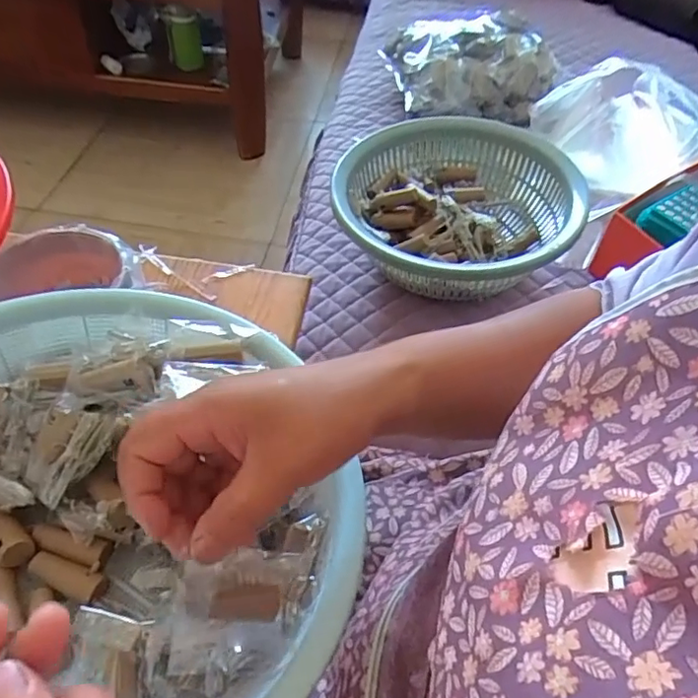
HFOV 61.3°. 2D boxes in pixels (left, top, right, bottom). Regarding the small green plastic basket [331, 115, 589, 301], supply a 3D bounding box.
[{"bbox_3d":[0.121,-0.171,0.711,0.273,0.088,0.283,2,50,-3],"label":"small green plastic basket"}]

